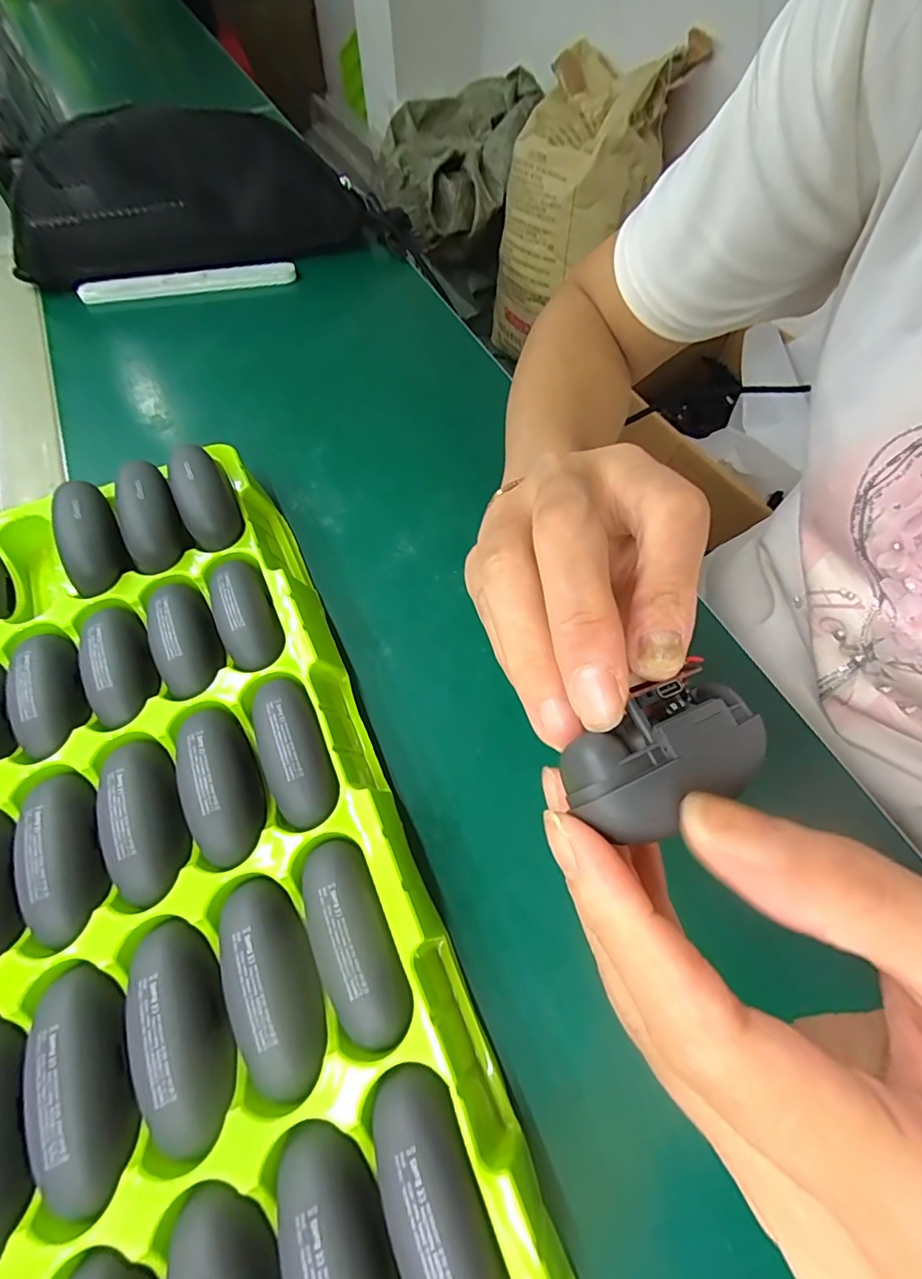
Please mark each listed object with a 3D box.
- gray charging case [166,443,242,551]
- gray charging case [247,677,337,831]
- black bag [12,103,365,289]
[{"bbox_3d":[-0.136,-0.076,0.274,0.028,0.033,0.063,-27,78,-13],"label":"gray charging case"},{"bbox_3d":[-0.072,0.046,0.218,0.028,0.027,0.066,-26,64,-13],"label":"gray charging case"},{"bbox_3d":[-0.234,-0.377,0.437,0.276,0.093,0.068,-11,61,-5],"label":"black bag"}]

